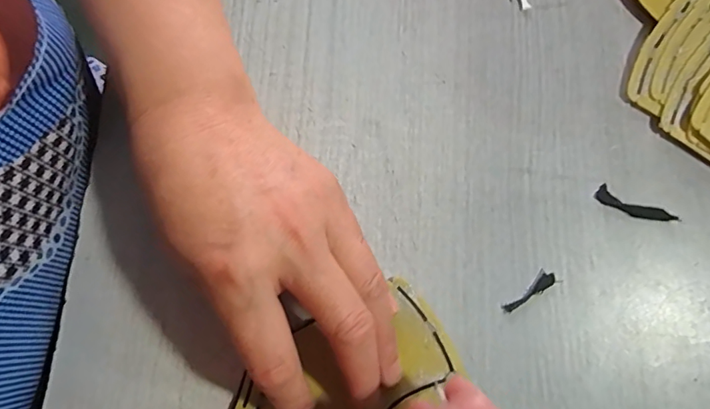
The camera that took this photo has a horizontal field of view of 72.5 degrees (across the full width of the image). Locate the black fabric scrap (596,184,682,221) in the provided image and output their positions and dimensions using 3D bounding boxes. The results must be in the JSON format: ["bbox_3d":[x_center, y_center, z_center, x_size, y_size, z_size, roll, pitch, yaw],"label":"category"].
[{"bbox_3d":[0.151,0.001,0.259,0.042,0.004,0.010,26,77,6],"label":"black fabric scrap"}]

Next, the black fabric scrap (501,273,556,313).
[{"bbox_3d":[0.090,0.046,0.249,0.032,0.004,0.007,-36,79,-8],"label":"black fabric scrap"}]

